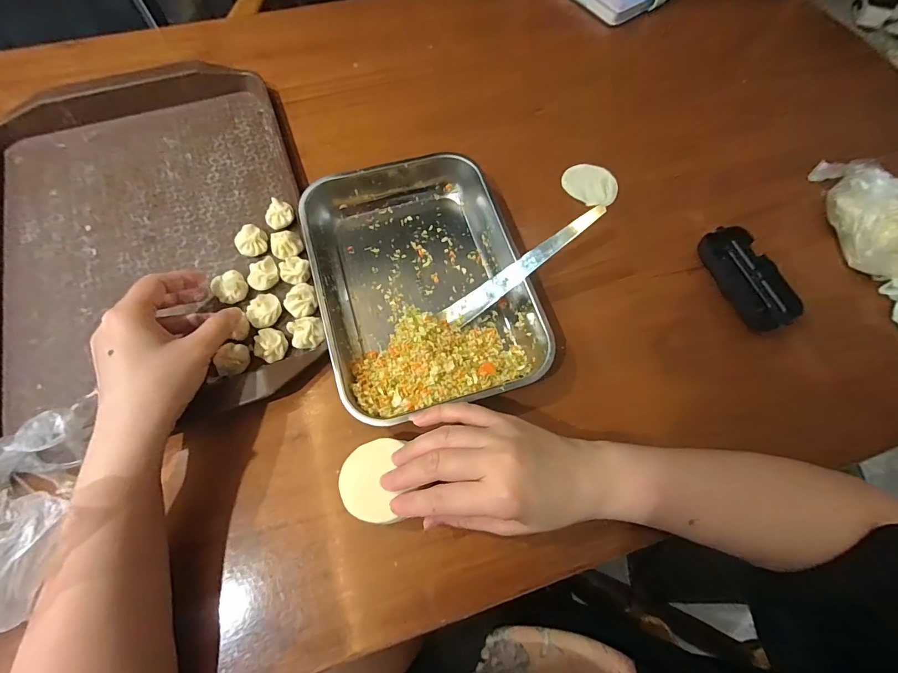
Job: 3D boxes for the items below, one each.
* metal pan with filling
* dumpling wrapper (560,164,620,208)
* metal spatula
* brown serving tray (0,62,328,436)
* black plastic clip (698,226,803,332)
[{"bbox_3d":[-0.029,-0.058,0.380,0.183,0.041,0.259,-16,70,-9],"label":"metal pan with filling"},{"bbox_3d":[0.160,-0.171,0.450,0.057,0.011,0.057,1,68,-2],"label":"dumpling wrapper"},{"bbox_3d":[0.065,-0.061,0.362,0.166,0.008,0.021,-36,71,16],"label":"metal spatula"},{"bbox_3d":[-0.299,-0.106,0.392,0.294,0.025,0.402,-18,70,-9],"label":"brown serving tray"},{"bbox_3d":[0.303,-0.059,0.403,0.045,0.027,0.108,-23,71,-11],"label":"black plastic clip"}]

